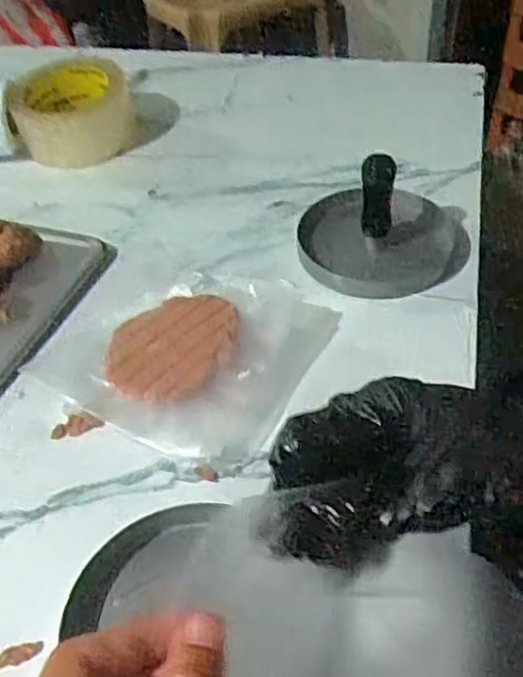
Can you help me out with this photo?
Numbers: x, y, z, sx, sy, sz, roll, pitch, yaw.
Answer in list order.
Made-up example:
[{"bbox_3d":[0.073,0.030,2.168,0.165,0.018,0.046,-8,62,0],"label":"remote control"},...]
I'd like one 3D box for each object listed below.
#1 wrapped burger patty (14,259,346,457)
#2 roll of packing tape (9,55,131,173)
[{"bbox_3d":[-0.050,-0.001,0.451,0.159,0.023,0.155,18,50,20],"label":"wrapped burger patty"},{"bbox_3d":[-0.165,-0.206,0.638,0.095,0.051,0.091,1,46,5],"label":"roll of packing tape"}]

